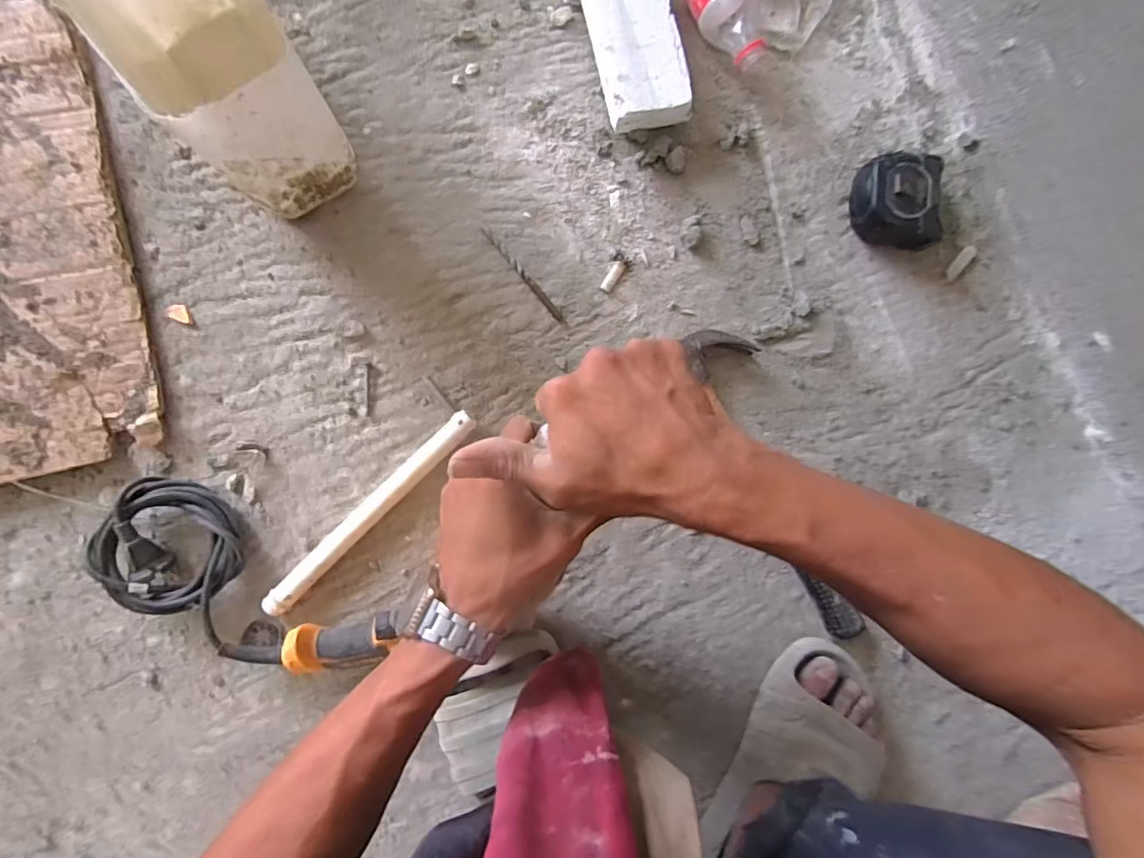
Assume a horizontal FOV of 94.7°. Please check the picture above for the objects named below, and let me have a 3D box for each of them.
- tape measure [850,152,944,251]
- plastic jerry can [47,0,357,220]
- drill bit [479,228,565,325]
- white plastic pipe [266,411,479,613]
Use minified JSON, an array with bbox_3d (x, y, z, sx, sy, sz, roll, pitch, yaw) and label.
[{"bbox_3d":[0.321,-0.224,0.522,0.082,0.042,0.084,-3,89,-5],"label":"tape measure"},{"bbox_3d":[-0.281,-0.292,0.354,0.114,0.268,0.227,-42,92,-5],"label":"plastic jerry can"},{"bbox_3d":[-0.047,-0.149,0.508,0.009,0.007,0.114,-40,92,-5],"label":"drill bit"},{"bbox_3d":[-0.179,0.073,0.474,0.237,0.024,0.022,-44,92,-5],"label":"white plastic pipe"}]

